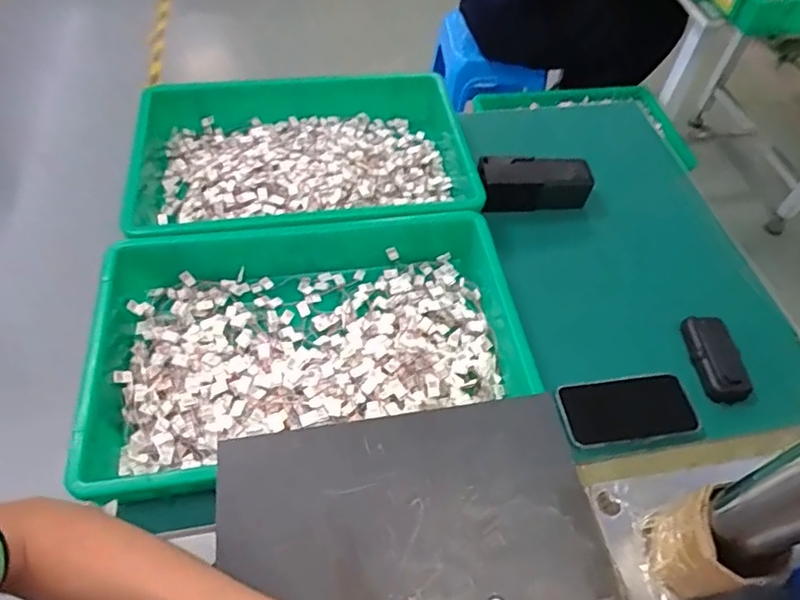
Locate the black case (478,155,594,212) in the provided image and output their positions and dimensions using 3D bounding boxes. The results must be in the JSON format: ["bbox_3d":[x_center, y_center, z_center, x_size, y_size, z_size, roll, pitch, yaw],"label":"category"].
[{"bbox_3d":[0.186,-0.165,0.790,0.154,0.052,0.054,-1,54,-4],"label":"black case"}]

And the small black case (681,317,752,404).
[{"bbox_3d":[0.370,0.067,0.664,0.052,0.026,0.101,1,54,-3],"label":"small black case"}]

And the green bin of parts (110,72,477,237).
[{"bbox_3d":[-0.129,-0.186,0.760,0.468,0.075,0.277,-9,55,-10],"label":"green bin of parts"}]

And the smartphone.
[{"bbox_3d":[0.245,0.118,0.615,0.141,0.008,0.077,-4,54,-6],"label":"smartphone"}]

